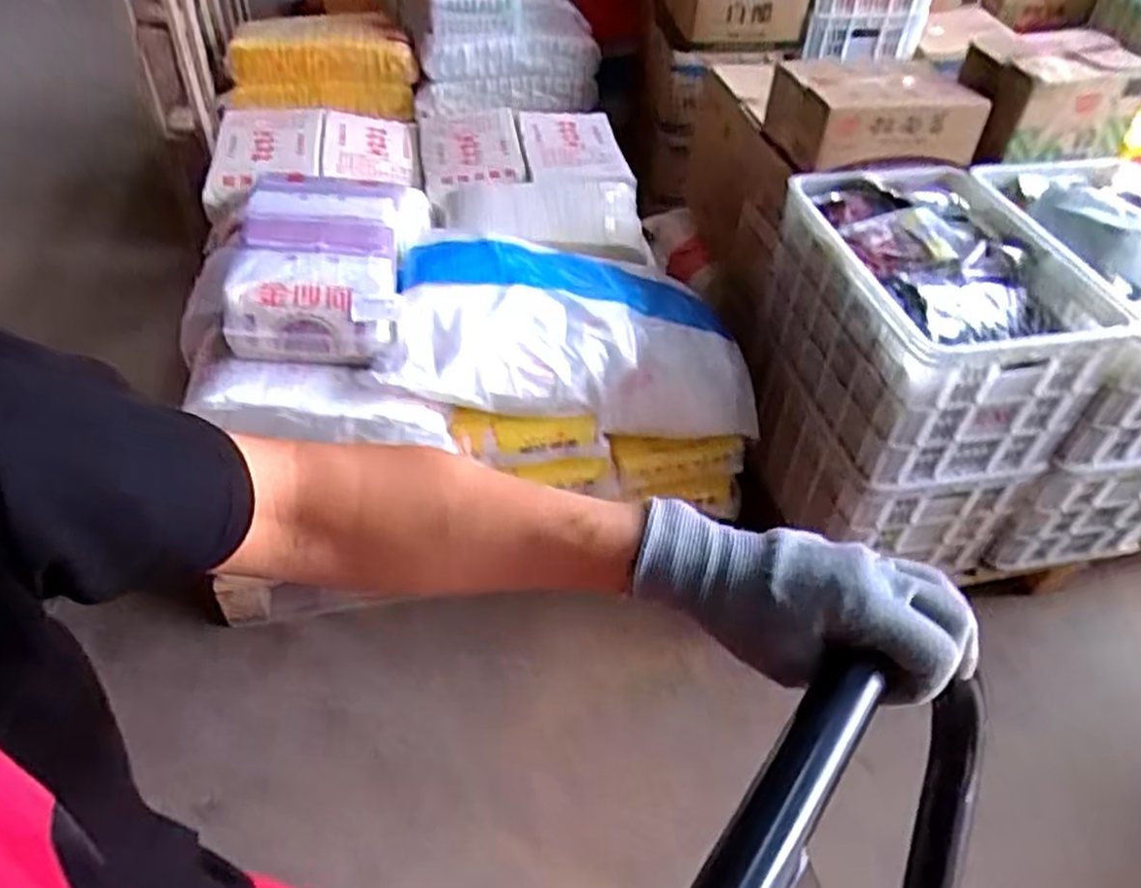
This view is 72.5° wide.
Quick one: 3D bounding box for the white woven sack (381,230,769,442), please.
[{"bbox_3d":[0.009,-0.221,1.461,0.684,0.199,0.388,9,40,-24],"label":"white woven sack"}]

